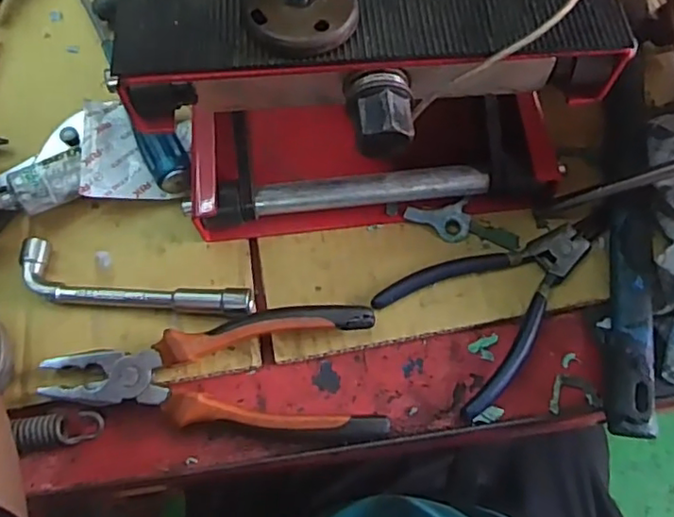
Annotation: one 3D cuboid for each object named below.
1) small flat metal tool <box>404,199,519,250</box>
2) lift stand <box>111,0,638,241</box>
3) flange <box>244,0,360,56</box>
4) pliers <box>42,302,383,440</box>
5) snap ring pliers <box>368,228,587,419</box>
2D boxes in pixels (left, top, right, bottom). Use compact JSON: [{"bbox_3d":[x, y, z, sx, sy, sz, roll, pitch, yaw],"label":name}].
[{"bbox_3d":[0.081,-0.024,0.391,0.073,0.009,0.027,8,67,6],"label":"small flat metal tool"},{"bbox_3d":[0.011,-0.186,0.373,0.225,0.167,0.329,-4,66,1],"label":"lift stand"},{"bbox_3d":[-0.016,-0.109,0.256,0.048,0.020,0.040,-6,66,0],"label":"flange"},{"bbox_3d":[-0.072,0.066,0.353,0.194,0.024,0.072,-1,67,2],"label":"pliers"},{"bbox_3d":[0.099,0.020,0.371,0.129,0.013,0.091,-37,70,-13],"label":"snap ring pliers"}]

